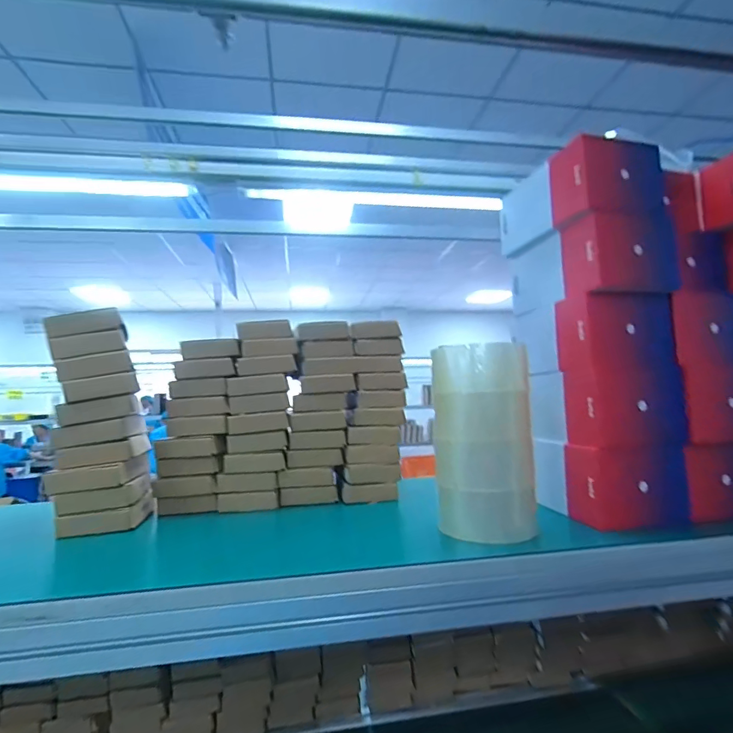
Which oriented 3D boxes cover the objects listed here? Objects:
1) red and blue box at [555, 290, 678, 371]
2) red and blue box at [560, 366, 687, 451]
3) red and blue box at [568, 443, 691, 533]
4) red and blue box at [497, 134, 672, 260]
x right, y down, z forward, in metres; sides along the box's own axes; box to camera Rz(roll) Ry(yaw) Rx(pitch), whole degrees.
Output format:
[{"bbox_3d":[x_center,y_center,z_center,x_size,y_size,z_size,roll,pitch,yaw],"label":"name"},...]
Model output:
[{"bbox_3d":[0.297,-0.040,0.508,0.118,0.083,0.061,-1,-4,-13],"label":"red and blue box"},{"bbox_3d":[0.296,0.047,0.492,0.119,0.082,0.064,-1,-4,-13],"label":"red and blue box"},{"bbox_3d":[0.296,0.133,0.485,0.112,0.082,0.059,-1,-4,-8],"label":"red and blue box"},{"bbox_3d":[0.277,-0.219,0.583,0.115,0.093,0.185,-1,-4,-20],"label":"red and blue box"}]

